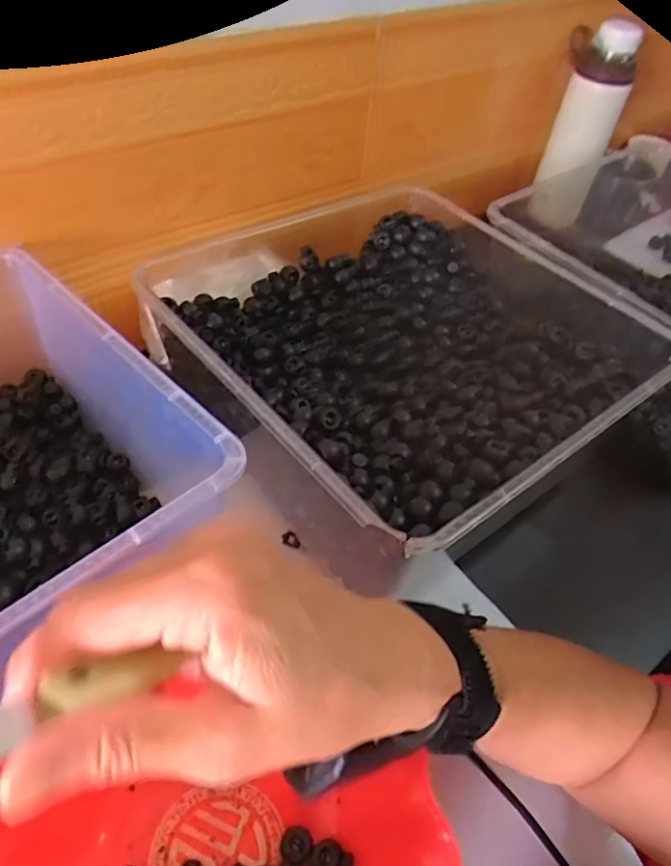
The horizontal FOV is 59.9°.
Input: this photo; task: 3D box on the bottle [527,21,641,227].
[{"bbox_3d":[0.287,-0.359,0.691,0.066,0.216,0.072,12,50,4],"label":"bottle"}]

